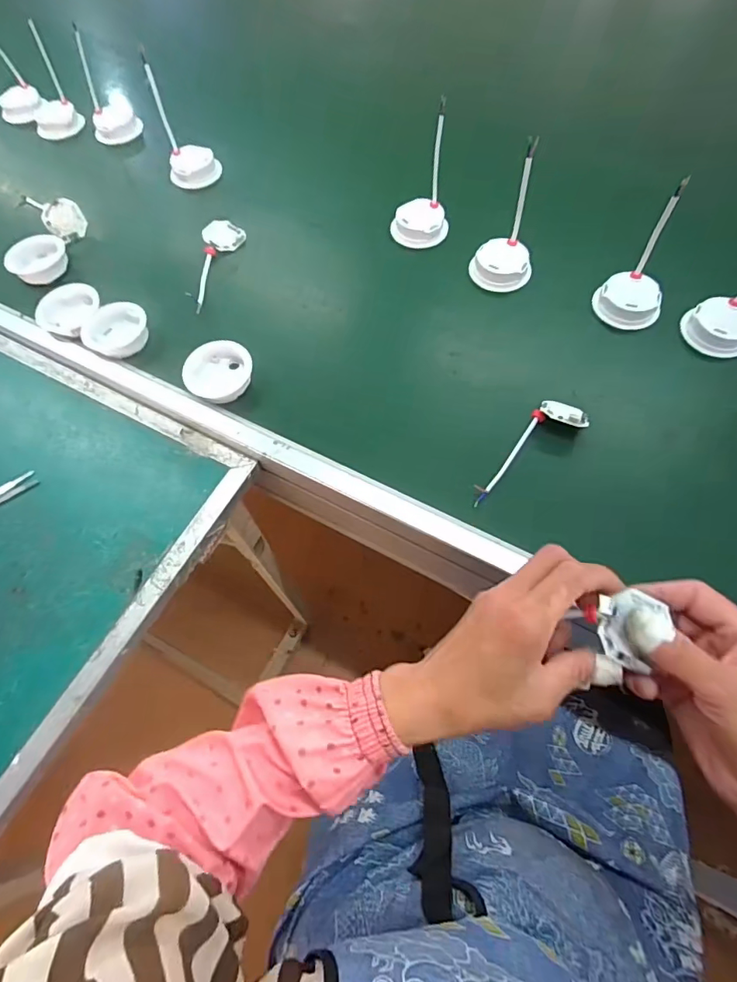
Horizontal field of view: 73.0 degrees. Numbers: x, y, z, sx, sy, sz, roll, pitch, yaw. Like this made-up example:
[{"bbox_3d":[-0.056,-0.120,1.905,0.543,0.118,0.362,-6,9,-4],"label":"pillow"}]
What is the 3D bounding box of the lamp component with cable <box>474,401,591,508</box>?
[{"bbox_3d":[0.156,-0.035,0.479,0.048,0.031,0.136,37,72,17],"label":"lamp component with cable"}]

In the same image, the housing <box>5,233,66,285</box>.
[{"bbox_3d":[-0.415,-0.290,0.633,0.072,0.032,0.059,-37,69,-14],"label":"housing"}]

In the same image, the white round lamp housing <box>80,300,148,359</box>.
[{"bbox_3d":[-0.292,-0.183,0.579,0.064,0.037,0.068,-1,65,2],"label":"white round lamp housing"}]

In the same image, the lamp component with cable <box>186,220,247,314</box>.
[{"bbox_3d":[-0.199,-0.284,0.626,0.044,0.025,0.161,10,66,7],"label":"lamp component with cable"}]

